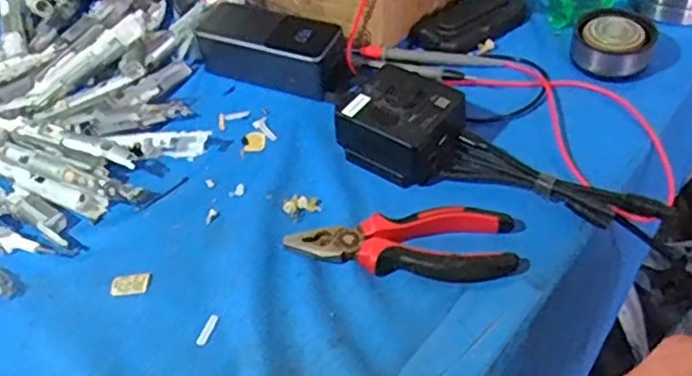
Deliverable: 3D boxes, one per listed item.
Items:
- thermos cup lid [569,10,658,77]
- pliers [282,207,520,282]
[{"bbox_3d":[0.238,-0.132,0.591,0.064,0.028,0.072,18,52,21],"label":"thermos cup lid"},{"bbox_3d":[0.040,0.035,0.467,0.151,0.018,0.053,3,48,8],"label":"pliers"}]

